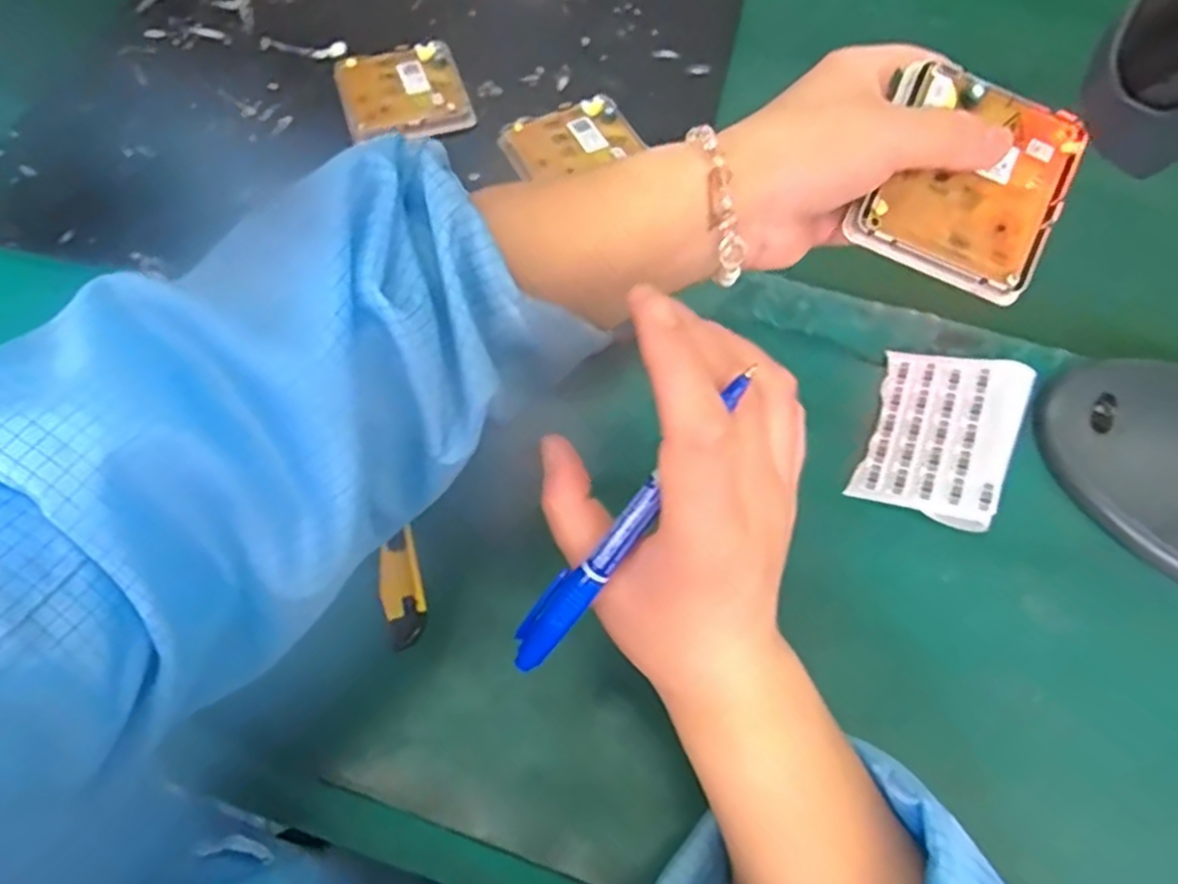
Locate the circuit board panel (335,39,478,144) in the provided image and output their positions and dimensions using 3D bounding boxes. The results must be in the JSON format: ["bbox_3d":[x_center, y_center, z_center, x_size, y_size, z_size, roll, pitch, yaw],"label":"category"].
[{"bbox_3d":[-0.121,-0.226,0.479,0.077,0.018,0.078,-17,67,-6],"label":"circuit board panel"}]

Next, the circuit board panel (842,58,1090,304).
[{"bbox_3d":[0.155,-0.105,0.299,0.077,0.011,0.080,20,90,-5],"label":"circuit board panel"}]

